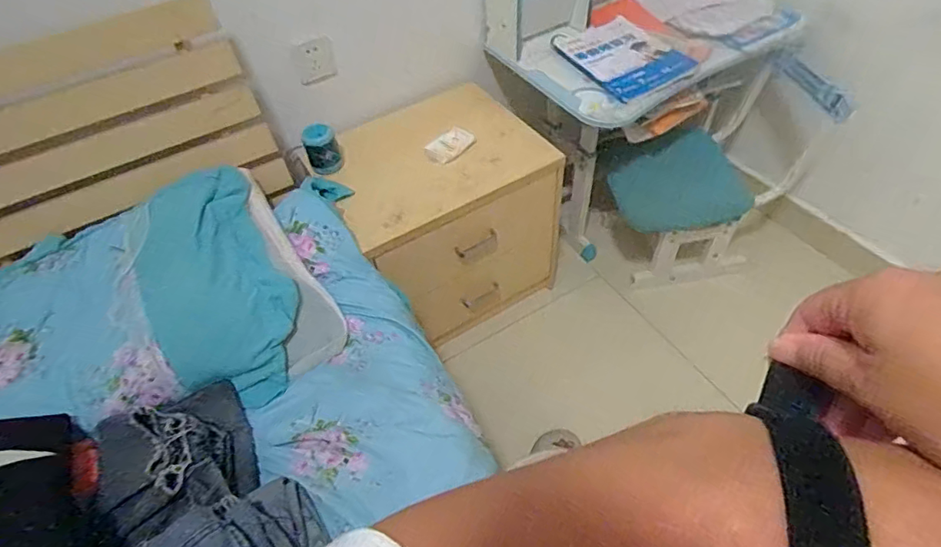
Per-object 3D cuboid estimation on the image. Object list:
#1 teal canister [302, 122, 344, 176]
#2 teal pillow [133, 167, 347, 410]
[{"bbox_3d":[-0.312,-0.271,1.091,0.073,0.089,0.063,-17,51,-9],"label":"teal canister"},{"bbox_3d":[-0.421,0.013,0.887,0.270,0.082,0.436,-31,79,-23],"label":"teal pillow"}]

